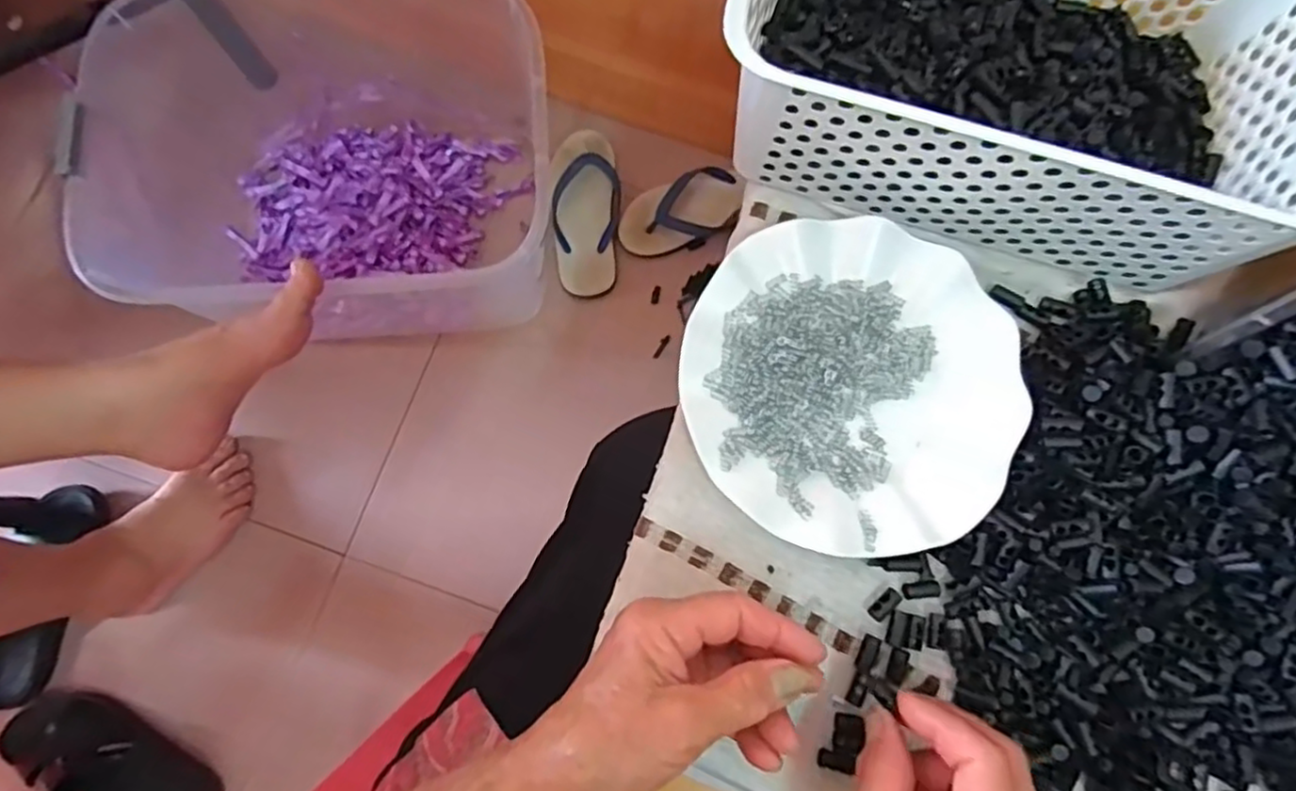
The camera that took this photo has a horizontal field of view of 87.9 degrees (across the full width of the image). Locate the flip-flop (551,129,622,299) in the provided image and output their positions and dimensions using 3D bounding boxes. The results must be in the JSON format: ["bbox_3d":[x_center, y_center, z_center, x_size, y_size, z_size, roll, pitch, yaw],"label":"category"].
[{"bbox_3d":[-0.083,-0.253,0.915,0.091,0.040,0.231,-2,80,-1],"label":"flip-flop"}]

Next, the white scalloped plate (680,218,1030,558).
[{"bbox_3d":[0.112,-0.008,0.373,0.178,0.018,0.179,0,80,0],"label":"white scalloped plate"}]

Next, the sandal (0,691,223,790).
[{"bbox_3d":[-0.606,0.418,0.759,0.249,0.059,0.099,31,81,5],"label":"sandal"}]

